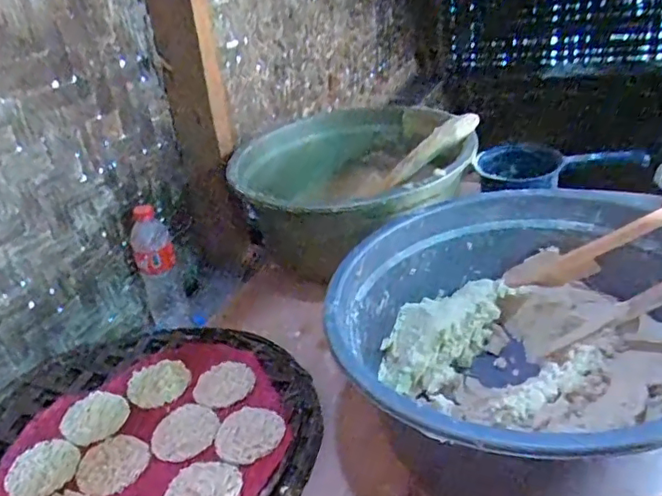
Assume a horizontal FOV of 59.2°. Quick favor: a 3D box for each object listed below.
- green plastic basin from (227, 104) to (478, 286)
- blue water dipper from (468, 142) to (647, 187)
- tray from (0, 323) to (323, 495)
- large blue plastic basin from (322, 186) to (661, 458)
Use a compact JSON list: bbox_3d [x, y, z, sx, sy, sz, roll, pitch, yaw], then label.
[{"bbox_3d":[0.032,-0.108,1.021,0.374,0.167,0.401,-7,30,4],"label":"green plastic basin"},{"bbox_3d":[0.371,-0.131,0.943,0.263,0.052,0.076,2,31,18],"label":"blue water dipper"},{"bbox_3d":[-0.252,0.229,0.720,0.478,0.049,0.431,19,40,40],"label":"tray"},{"bbox_3d":[0.205,0.110,0.636,0.406,0.203,0.381,-7,30,4],"label":"large blue plastic basin"}]

